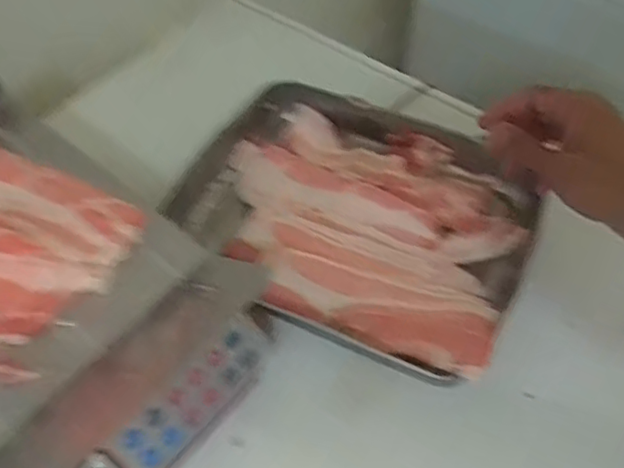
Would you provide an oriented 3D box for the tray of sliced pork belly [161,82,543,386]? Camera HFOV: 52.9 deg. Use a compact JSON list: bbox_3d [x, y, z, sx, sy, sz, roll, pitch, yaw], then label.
[{"bbox_3d":[0.029,-0.018,0.566,0.311,0.044,0.241,20,56,16],"label":"tray of sliced pork belly"}]

